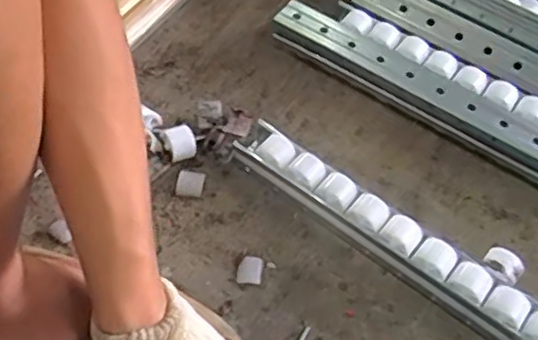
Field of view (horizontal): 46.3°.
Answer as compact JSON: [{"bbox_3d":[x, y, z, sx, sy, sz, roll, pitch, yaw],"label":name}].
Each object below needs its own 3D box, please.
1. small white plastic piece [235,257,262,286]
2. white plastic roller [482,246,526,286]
[{"bbox_3d":[-0.018,0.092,0.577,0.022,0.007,0.024,7,56,0],"label":"small white plastic piece"},{"bbox_3d":[0.210,0.094,0.576,0.034,0.034,0.030,32,60,16],"label":"white plastic roller"}]

